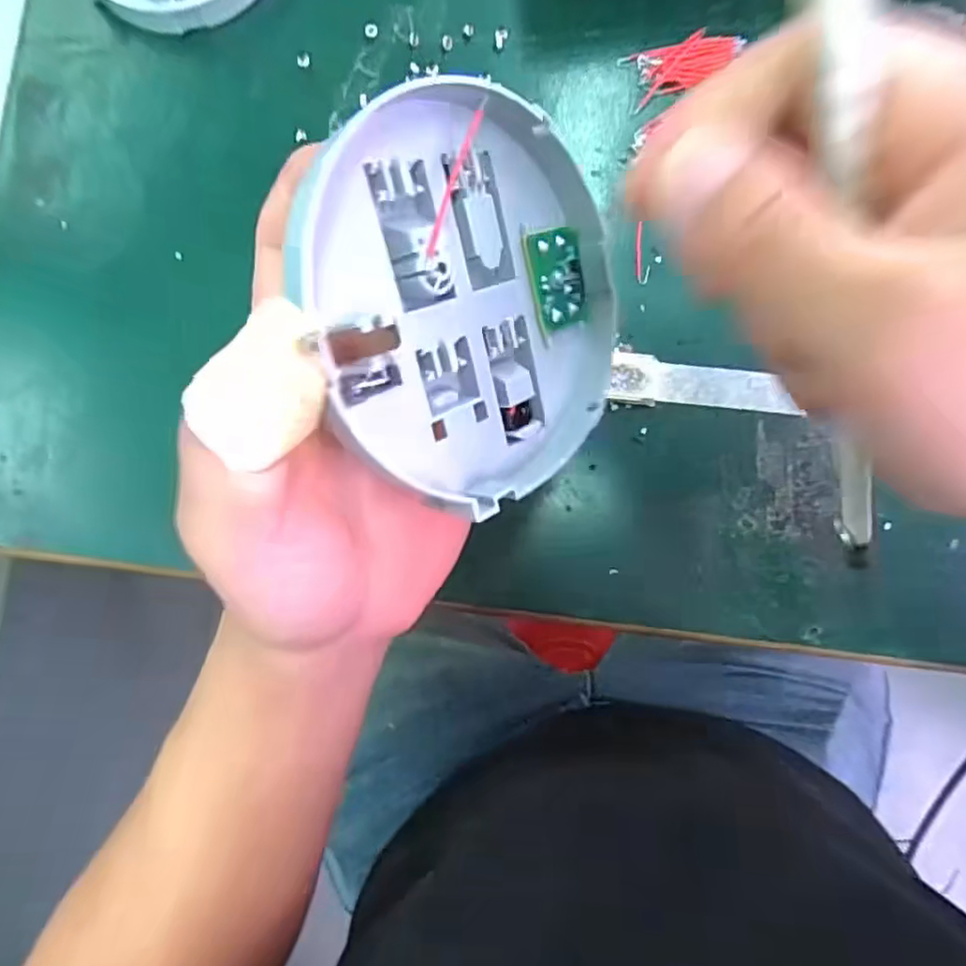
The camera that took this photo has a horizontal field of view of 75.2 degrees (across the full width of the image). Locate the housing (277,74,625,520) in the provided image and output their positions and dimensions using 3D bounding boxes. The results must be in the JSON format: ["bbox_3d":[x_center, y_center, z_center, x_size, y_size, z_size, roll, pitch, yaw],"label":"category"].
[{"bbox_3d":[0.001,-0.050,0.172,0.109,0.015,0.105,-7,101,-40],"label":"housing"}]

